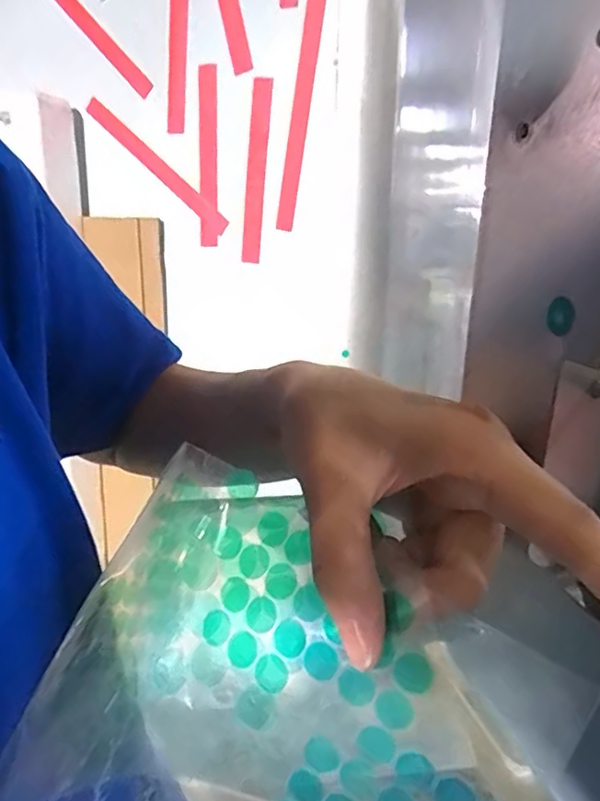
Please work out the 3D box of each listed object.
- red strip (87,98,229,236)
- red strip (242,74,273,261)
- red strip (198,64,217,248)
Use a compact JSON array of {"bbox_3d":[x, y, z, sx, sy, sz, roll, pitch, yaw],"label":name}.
[{"bbox_3d":[-0.231,-0.379,0.949,0.312,0.029,0.006,44,29,5],"label":"red strip"},{"bbox_3d":[-0.068,-0.341,0.891,0.033,0.257,0.008,14,21,21],"label":"red strip"},{"bbox_3d":[-0.144,-0.373,0.913,0.032,0.258,0.006,8,20,18],"label":"red strip"}]

